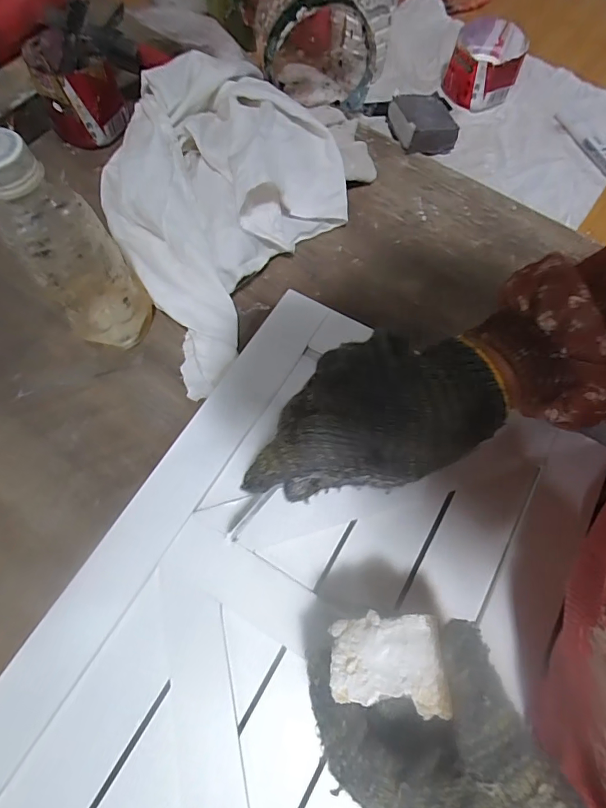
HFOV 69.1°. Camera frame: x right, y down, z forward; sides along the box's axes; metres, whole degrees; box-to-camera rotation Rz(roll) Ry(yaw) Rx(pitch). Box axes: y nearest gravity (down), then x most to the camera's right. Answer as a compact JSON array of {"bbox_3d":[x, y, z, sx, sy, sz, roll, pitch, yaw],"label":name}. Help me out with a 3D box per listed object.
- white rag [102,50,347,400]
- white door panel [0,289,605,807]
[{"bbox_3d":[-0.088,-0.173,0.380,0.203,0.076,0.264,31,70,13],"label":"white rag"},{"bbox_3d":[-0.003,0.136,0.277,0.269,0.020,0.402,29,70,12],"label":"white door panel"}]

